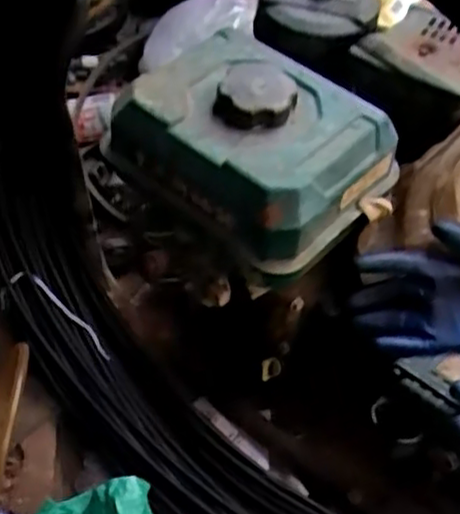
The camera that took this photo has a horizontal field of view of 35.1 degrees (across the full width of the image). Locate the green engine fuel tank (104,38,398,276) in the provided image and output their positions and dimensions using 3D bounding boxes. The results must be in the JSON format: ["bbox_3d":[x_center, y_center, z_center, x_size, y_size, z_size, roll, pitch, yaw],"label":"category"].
[{"bbox_3d":[0.016,-0.108,0.682,0.230,0.103,0.167,33,61,24],"label":"green engine fuel tank"}]

